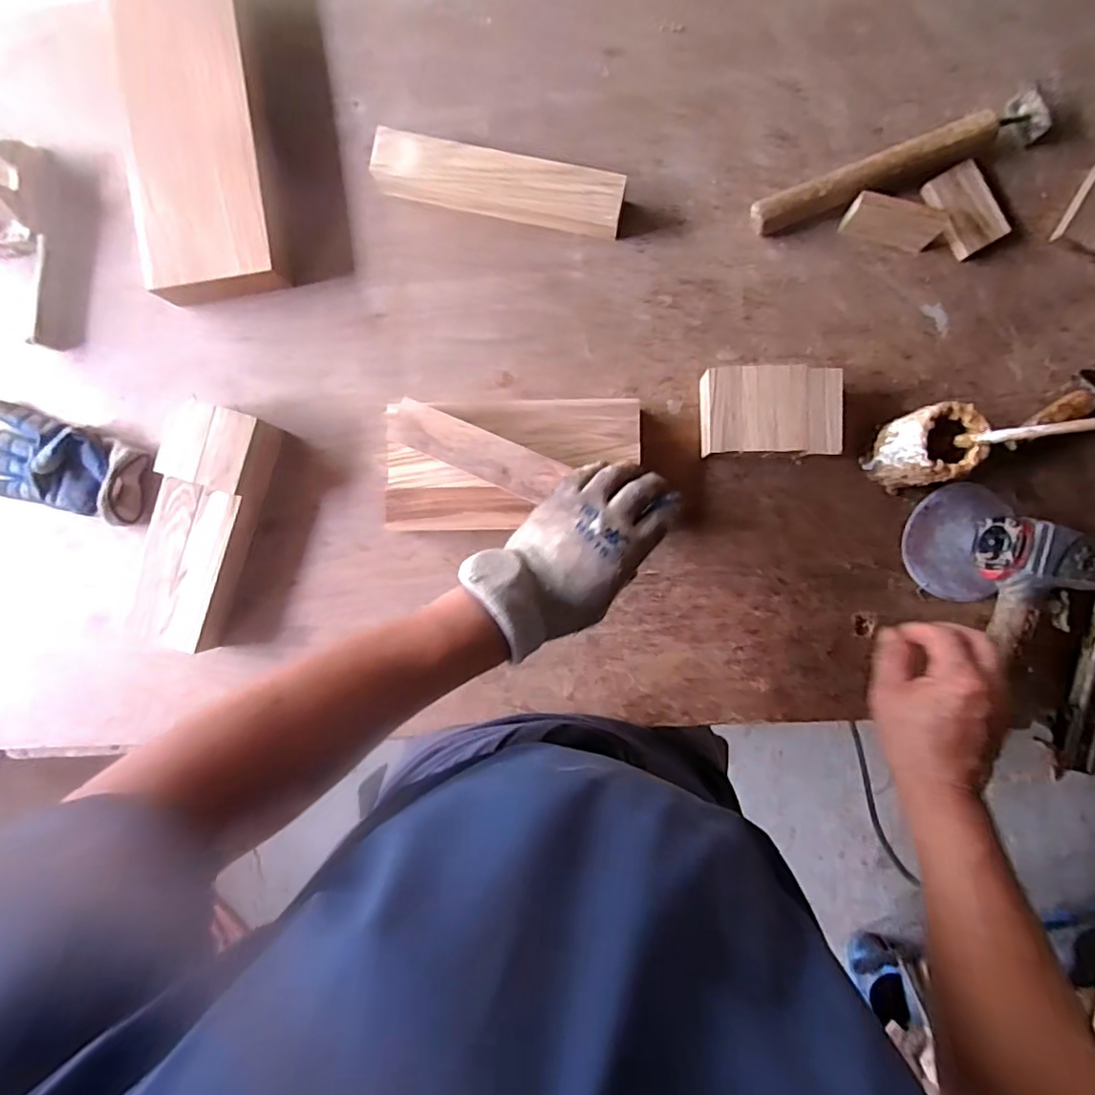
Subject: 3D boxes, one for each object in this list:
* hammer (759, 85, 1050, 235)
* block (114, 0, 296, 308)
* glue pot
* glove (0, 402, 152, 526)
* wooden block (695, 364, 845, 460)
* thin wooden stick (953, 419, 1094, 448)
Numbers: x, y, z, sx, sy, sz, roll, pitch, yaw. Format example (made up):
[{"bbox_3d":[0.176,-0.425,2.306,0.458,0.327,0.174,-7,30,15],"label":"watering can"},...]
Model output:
[{"bbox_3d":[0.335,-0.366,0.545,0.272,0.035,0.038,-19,92,6],"label":"hammer"},{"bbox_3d":[-0.362,-0.450,0.589,0.141,0.050,0.370,-5,92,4],"label":"block"},{"bbox_3d":[0.348,-0.093,0.530,0.063,0.101,0.065,0,94,5],"label":"glue pot"},{"bbox_3d":[-0.540,-0.089,0.634,0.195,0.036,0.100,19,95,3],"label":"glove"},{"bbox_3d":[0.218,-0.134,0.564,0.126,0.048,0.082,2,92,4],"label":"wooden block"},{"bbox_3d":[0.392,-0.089,0.413,0.010,0.182,0.010,-4,94,-19],"label":"thin wooden stick"}]

